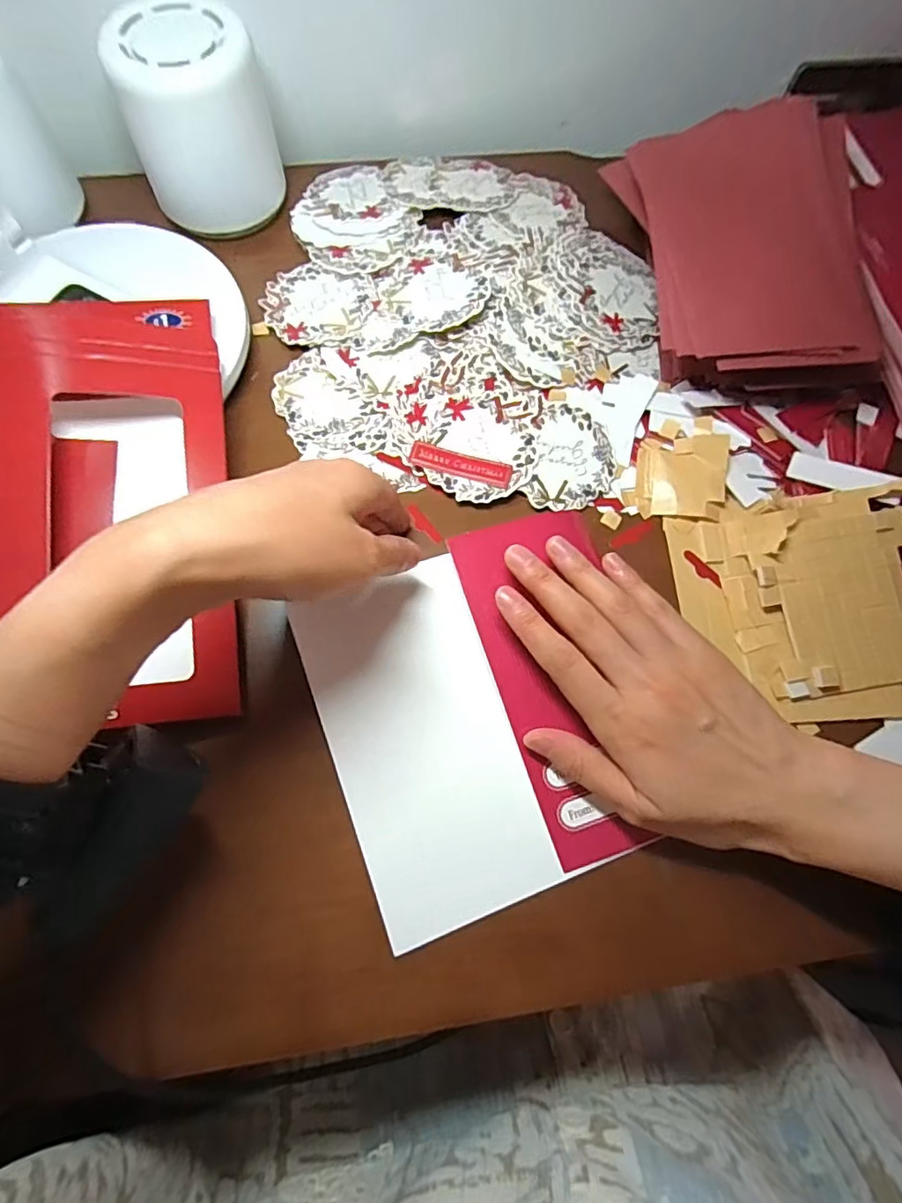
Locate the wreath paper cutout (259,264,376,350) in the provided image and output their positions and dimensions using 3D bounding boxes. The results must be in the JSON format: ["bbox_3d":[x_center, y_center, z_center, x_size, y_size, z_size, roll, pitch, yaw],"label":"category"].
[{"bbox_3d":[-0.087,-0.190,0.367,0.075,0.004,0.062,19,72,12],"label":"wreath paper cutout"}]

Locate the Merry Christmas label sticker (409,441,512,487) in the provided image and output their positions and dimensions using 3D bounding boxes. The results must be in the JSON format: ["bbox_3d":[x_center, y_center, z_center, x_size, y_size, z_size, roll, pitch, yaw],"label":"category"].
[{"bbox_3d":[0.006,-0.079,0.329,0.058,0.004,0.016,16,81,3],"label":"Merry Christmas label sticker"}]

